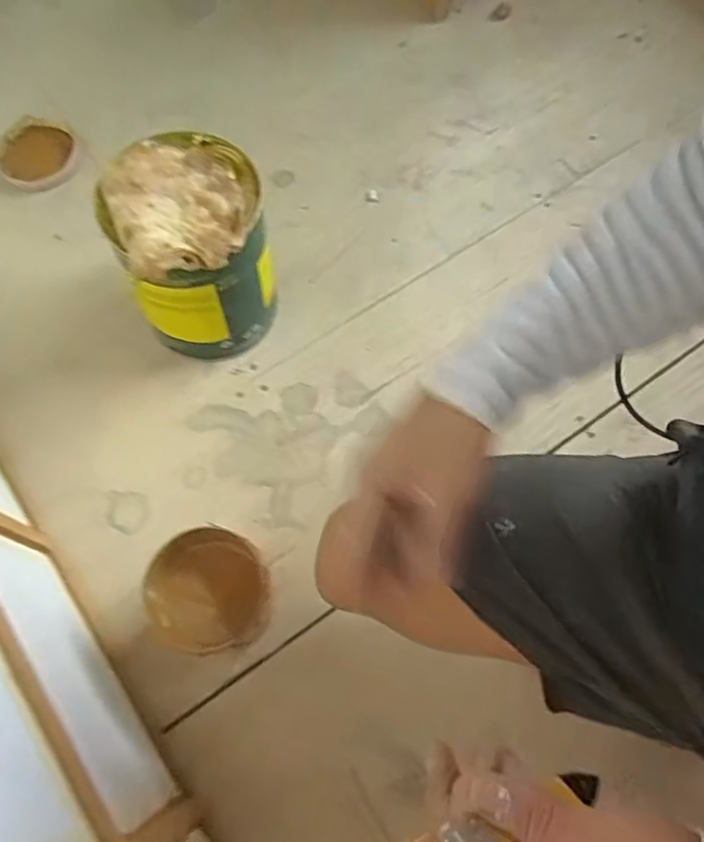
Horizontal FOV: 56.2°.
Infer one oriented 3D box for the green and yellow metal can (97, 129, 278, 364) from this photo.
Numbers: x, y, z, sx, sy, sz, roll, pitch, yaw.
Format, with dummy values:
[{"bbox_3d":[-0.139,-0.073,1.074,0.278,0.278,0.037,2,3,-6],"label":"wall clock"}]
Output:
[{"bbox_3d":[-0.167,-0.179,0.730,0.152,0.238,0.162,0,69,1],"label":"green and yellow metal can"}]

